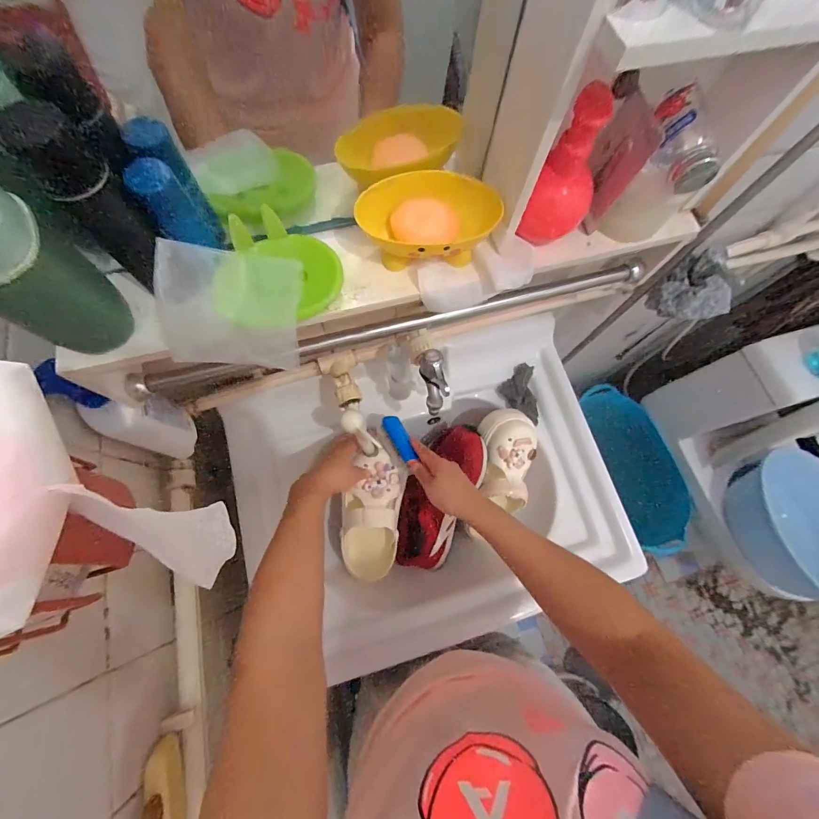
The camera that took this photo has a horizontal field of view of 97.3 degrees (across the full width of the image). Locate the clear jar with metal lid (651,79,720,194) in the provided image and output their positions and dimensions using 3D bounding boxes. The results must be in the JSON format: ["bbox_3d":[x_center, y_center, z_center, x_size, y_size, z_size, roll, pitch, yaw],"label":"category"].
[{"bbox_3d":[0.219,-0.218,0.288,0.037,0.034,0.075,-12,90,-6],"label":"clear jar with metal lid"}]

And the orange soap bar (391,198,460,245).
[{"bbox_3d":[0.013,-0.178,0.335,0.060,0.033,0.024,0,33,-2],"label":"orange soap bar"}]

